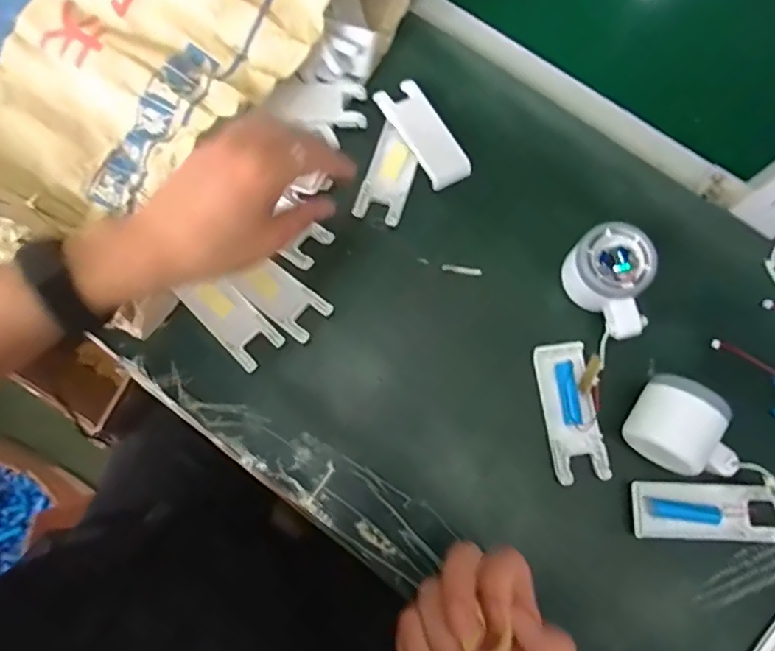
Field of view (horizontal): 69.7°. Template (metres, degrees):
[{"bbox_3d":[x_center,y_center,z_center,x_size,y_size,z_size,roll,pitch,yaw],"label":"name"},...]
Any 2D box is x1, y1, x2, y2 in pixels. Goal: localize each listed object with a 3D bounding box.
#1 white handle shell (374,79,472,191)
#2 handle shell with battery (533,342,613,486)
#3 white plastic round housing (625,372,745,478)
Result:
[{"bbox_3d":[0.032,-0.165,0.480,0.039,0.011,0.101,-30,79,-7],"label":"white handle shell"},{"bbox_3d":[0.140,0.066,0.426,0.038,0.020,0.103,-8,77,-2],"label":"handle shell with battery"},{"bbox_3d":[0.218,0.078,0.406,0.078,0.041,0.062,33,79,7],"label":"white plastic round housing"}]

